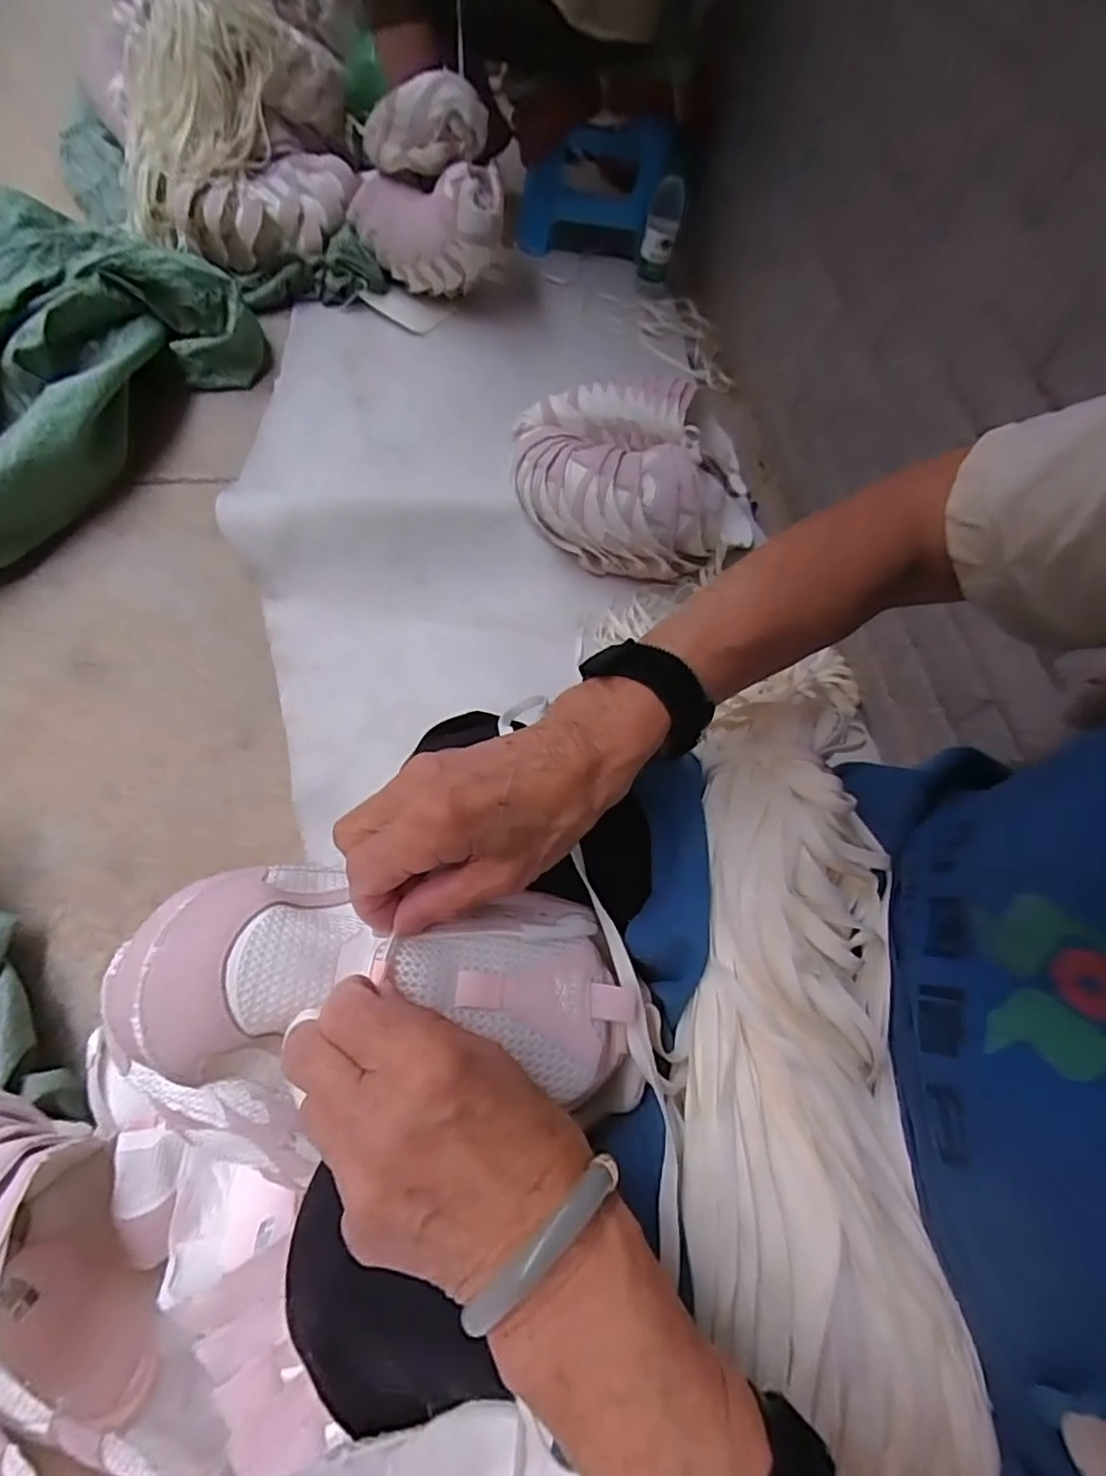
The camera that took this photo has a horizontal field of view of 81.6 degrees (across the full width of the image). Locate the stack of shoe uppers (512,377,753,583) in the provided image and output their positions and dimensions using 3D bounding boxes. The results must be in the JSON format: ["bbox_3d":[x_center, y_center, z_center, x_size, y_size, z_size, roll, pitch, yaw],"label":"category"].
[{"bbox_3d":[0.133,-0.377,0.957,0.368,0.163,0.282,1,63,-7],"label":"stack of shoe uppers"}]

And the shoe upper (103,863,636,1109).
[{"bbox_3d":[-0.069,0.108,0.292,0.217,0.054,0.090,8,61,-10],"label":"shoe upper"}]

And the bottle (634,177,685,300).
[{"bbox_3d":[0.210,-0.981,1.264,0.065,0.176,0.071,14,62,0],"label":"bottle"}]

